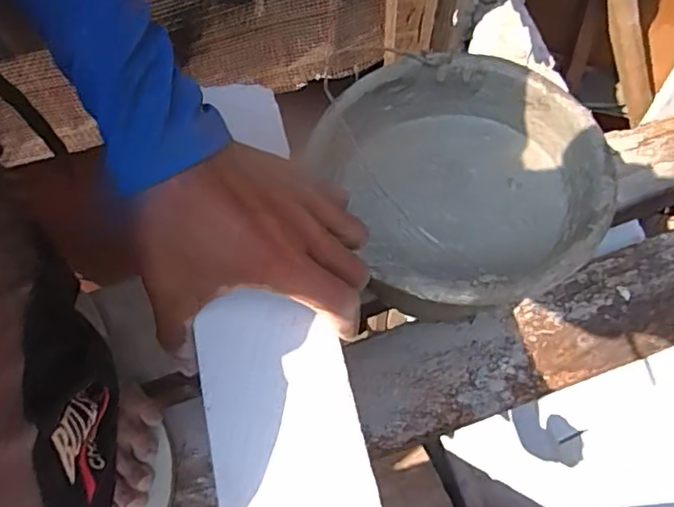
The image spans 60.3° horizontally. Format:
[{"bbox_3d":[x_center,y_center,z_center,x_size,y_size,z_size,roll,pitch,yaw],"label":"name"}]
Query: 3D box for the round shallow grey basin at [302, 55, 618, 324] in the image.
[{"bbox_3d":[0.118,-0.062,0.507,0.218,0.071,0.226,-1,65,3],"label":"round shallow grey basin"}]

